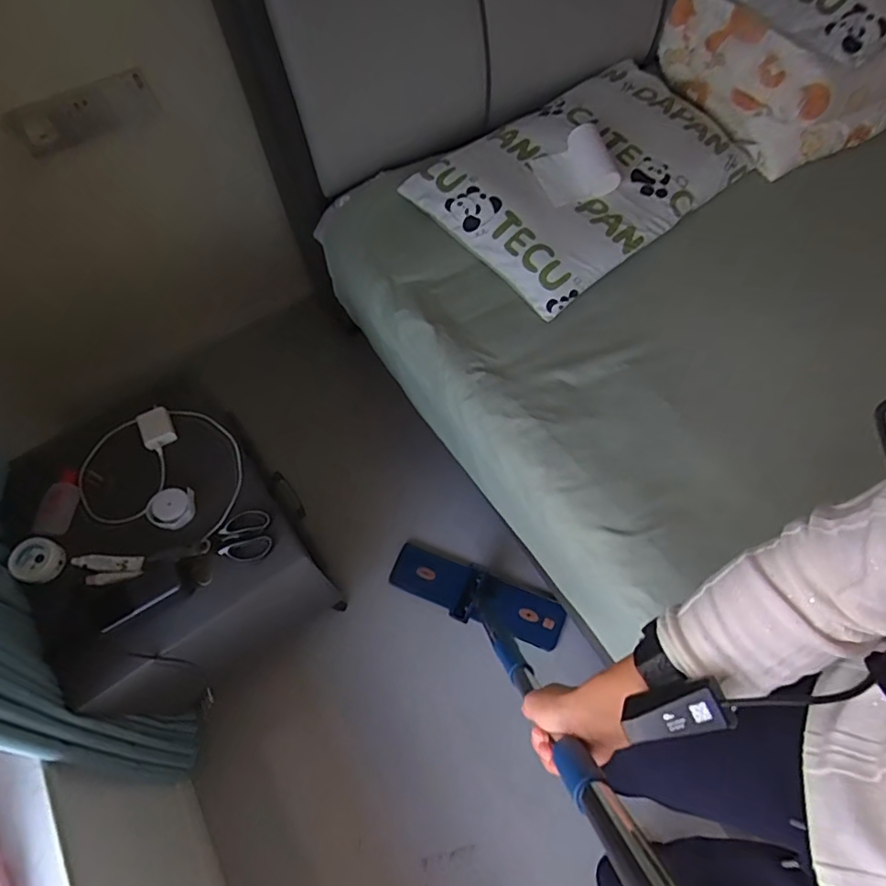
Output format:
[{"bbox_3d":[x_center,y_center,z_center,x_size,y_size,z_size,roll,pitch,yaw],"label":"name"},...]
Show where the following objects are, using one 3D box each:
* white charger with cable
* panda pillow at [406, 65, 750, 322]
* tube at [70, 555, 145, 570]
[{"bbox_3d":[-0.470,0.039,0.942,0.277,0.038,0.218,8,64,5],"label":"white charger with cable"},{"bbox_3d":[0.298,-0.576,1.154,0.642,0.085,0.418,-38,70,-18],"label":"panda pillow"},{"bbox_3d":[-0.534,0.190,0.872,0.107,0.010,0.025,-2,63,1],"label":"tube"}]

